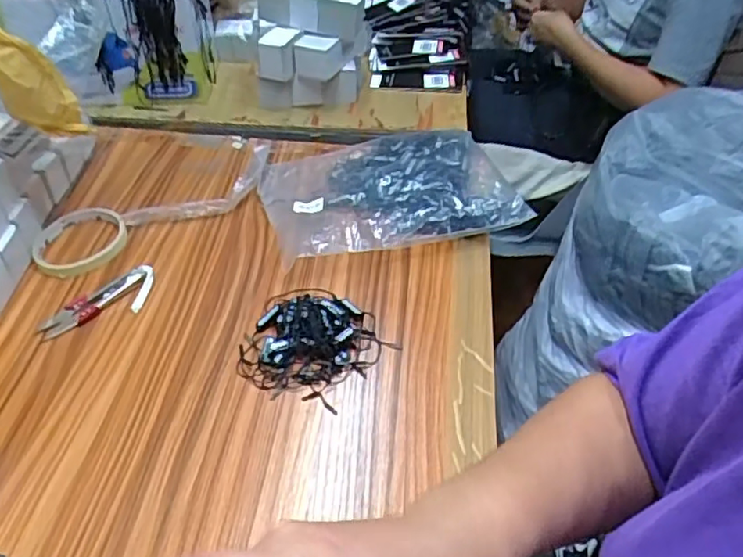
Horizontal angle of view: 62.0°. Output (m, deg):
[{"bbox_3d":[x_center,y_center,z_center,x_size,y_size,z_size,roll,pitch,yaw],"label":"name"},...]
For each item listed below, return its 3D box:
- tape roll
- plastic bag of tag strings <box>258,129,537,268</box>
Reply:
[{"bbox_3d":[-0.283,-0.036,0.602,0.085,0.018,0.085,1,44,-1],"label":"tape roll"},{"bbox_3d":[0.014,-0.096,0.646,0.243,0.046,0.192,-9,45,-10],"label":"plastic bag of tag strings"}]

